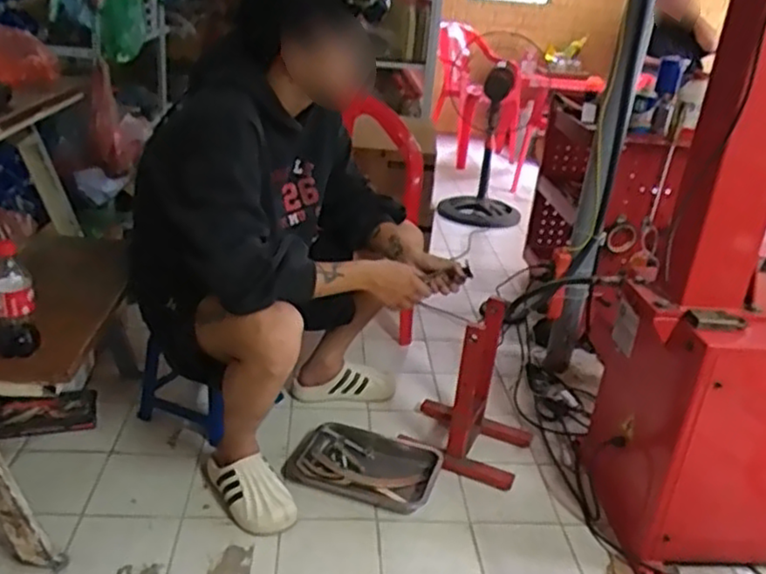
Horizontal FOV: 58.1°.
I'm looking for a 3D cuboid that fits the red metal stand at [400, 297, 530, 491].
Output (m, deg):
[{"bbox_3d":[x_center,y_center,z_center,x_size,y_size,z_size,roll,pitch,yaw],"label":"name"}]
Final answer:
[{"bbox_3d":[0.218,0.232,1.621,0.280,0.349,0.220,11,25,15],"label":"red metal stand"}]

